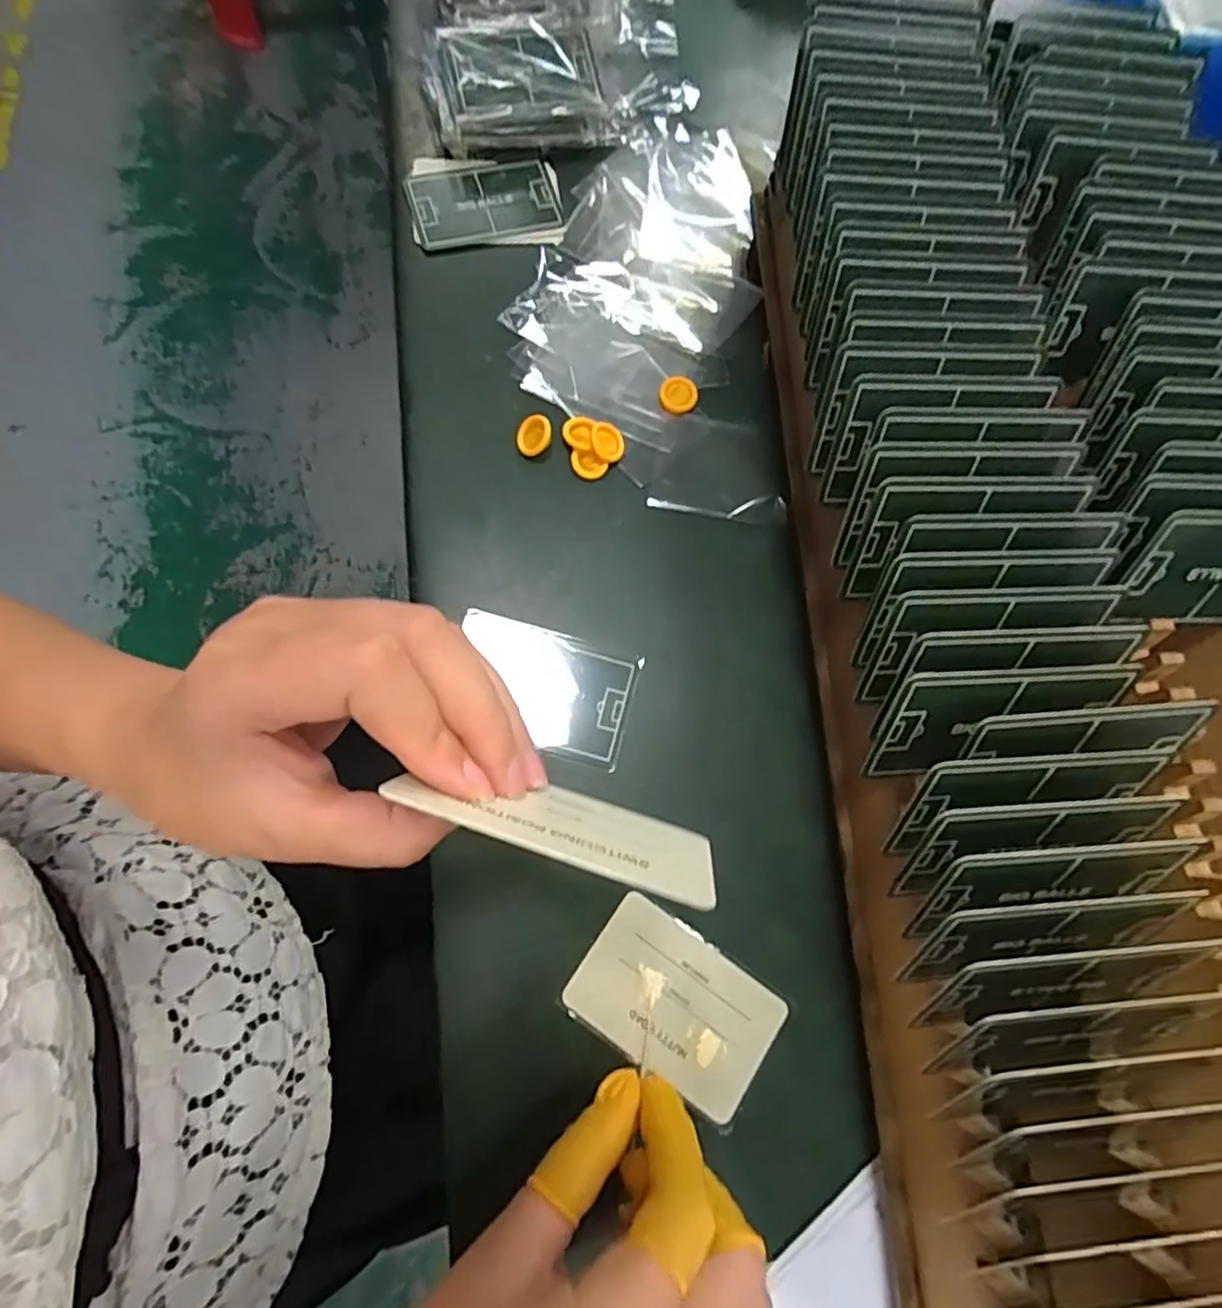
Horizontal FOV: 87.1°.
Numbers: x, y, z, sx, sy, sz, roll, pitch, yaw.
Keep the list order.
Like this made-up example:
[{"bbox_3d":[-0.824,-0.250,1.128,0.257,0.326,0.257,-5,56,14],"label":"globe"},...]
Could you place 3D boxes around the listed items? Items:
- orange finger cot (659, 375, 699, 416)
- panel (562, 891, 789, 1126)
[{"bbox_3d":[0.037,-0.141,0.350,0.020,0.007,0.021,6,74,-3],"label":"orange finger cot"},{"bbox_3d":[0.028,0.149,0.273,0.085,0.008,0.054,36,75,5],"label":"panel"}]

